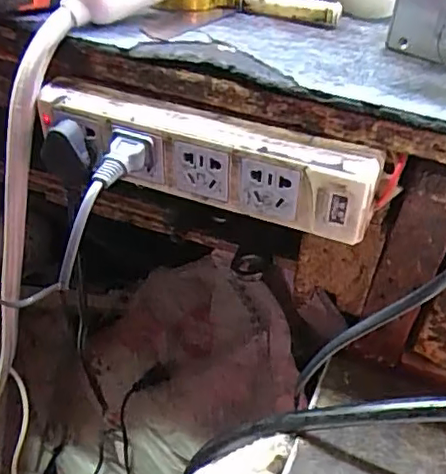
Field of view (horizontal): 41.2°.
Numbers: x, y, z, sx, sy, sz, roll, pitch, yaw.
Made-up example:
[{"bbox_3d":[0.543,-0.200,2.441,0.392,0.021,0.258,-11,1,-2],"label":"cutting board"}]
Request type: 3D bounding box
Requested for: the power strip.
[{"bbox_3d":[-0.015,-0.042,0.346,0.203,0.050,0.025,14,37,11],"label":"power strip"}]

